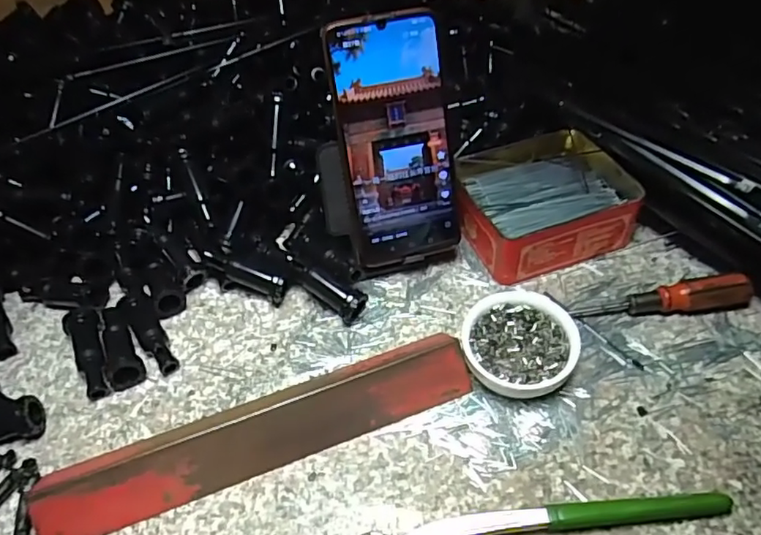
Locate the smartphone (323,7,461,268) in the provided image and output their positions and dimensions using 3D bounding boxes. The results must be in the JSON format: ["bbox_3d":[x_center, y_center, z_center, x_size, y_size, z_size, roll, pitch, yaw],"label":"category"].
[{"bbox_3d":[0.011,-0.083,0.392,0.075,0.163,0.006,-11,23,-5],"label":"smartphone"}]

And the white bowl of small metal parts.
[{"bbox_3d":[0.090,0.051,0.376,0.069,0.025,0.073,-3,47,3],"label":"white bowl of small metal parts"}]

